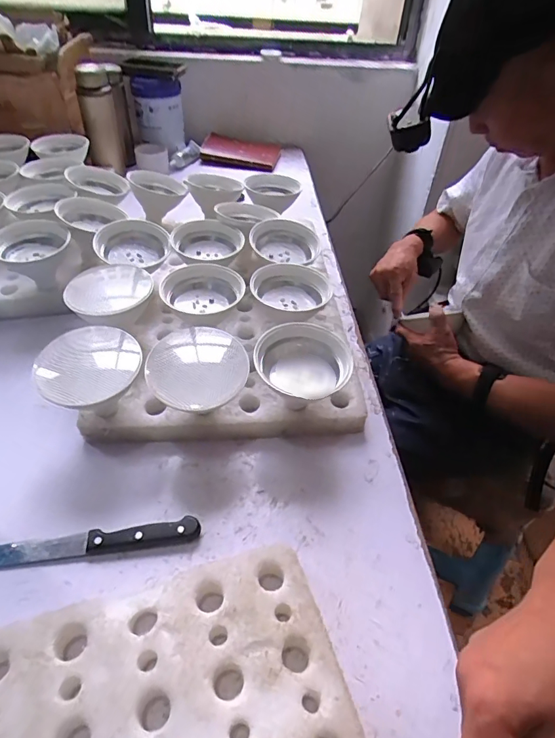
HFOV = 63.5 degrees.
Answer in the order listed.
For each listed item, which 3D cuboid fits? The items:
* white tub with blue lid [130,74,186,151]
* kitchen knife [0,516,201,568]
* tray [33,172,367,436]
[{"bbox_3d":[-0.312,-0.676,1.181,0.123,0.154,0.101,-3,45,-6],"label":"white tub with blue lid"},{"bbox_3d":[-0.206,0.182,0.473,0.240,0.016,0.029,-5,46,-8],"label":"kitchen knife"},{"bbox_3d":[-0.077,-0.146,0.737,0.393,0.129,0.566,0,45,-3],"label":"tray"}]

